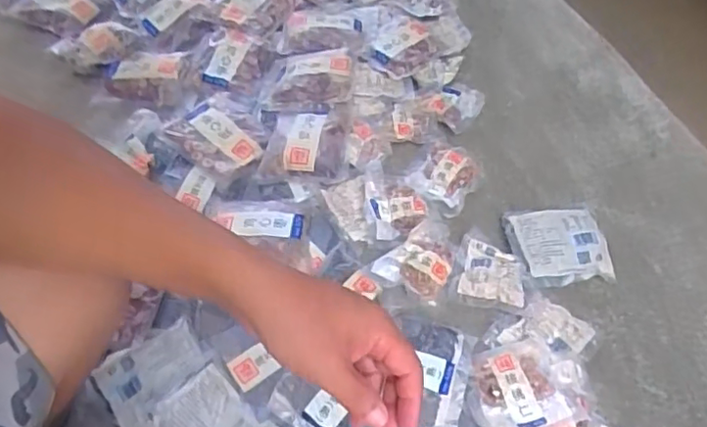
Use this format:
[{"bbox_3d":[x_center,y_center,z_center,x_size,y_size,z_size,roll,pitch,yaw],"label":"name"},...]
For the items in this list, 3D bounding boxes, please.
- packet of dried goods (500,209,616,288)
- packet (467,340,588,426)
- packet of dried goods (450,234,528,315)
[{"bbox_3d":[0.291,0.047,0.863,0.133,0.027,0.127,-4,55,-1],"label":"packet of dried goods"},{"bbox_3d":[0.213,0.212,0.742,0.140,0.023,0.111,-11,55,-7],"label":"packet"},{"bbox_3d":[0.192,0.083,0.839,0.098,0.018,0.101,13,56,10],"label":"packet of dried goods"}]

